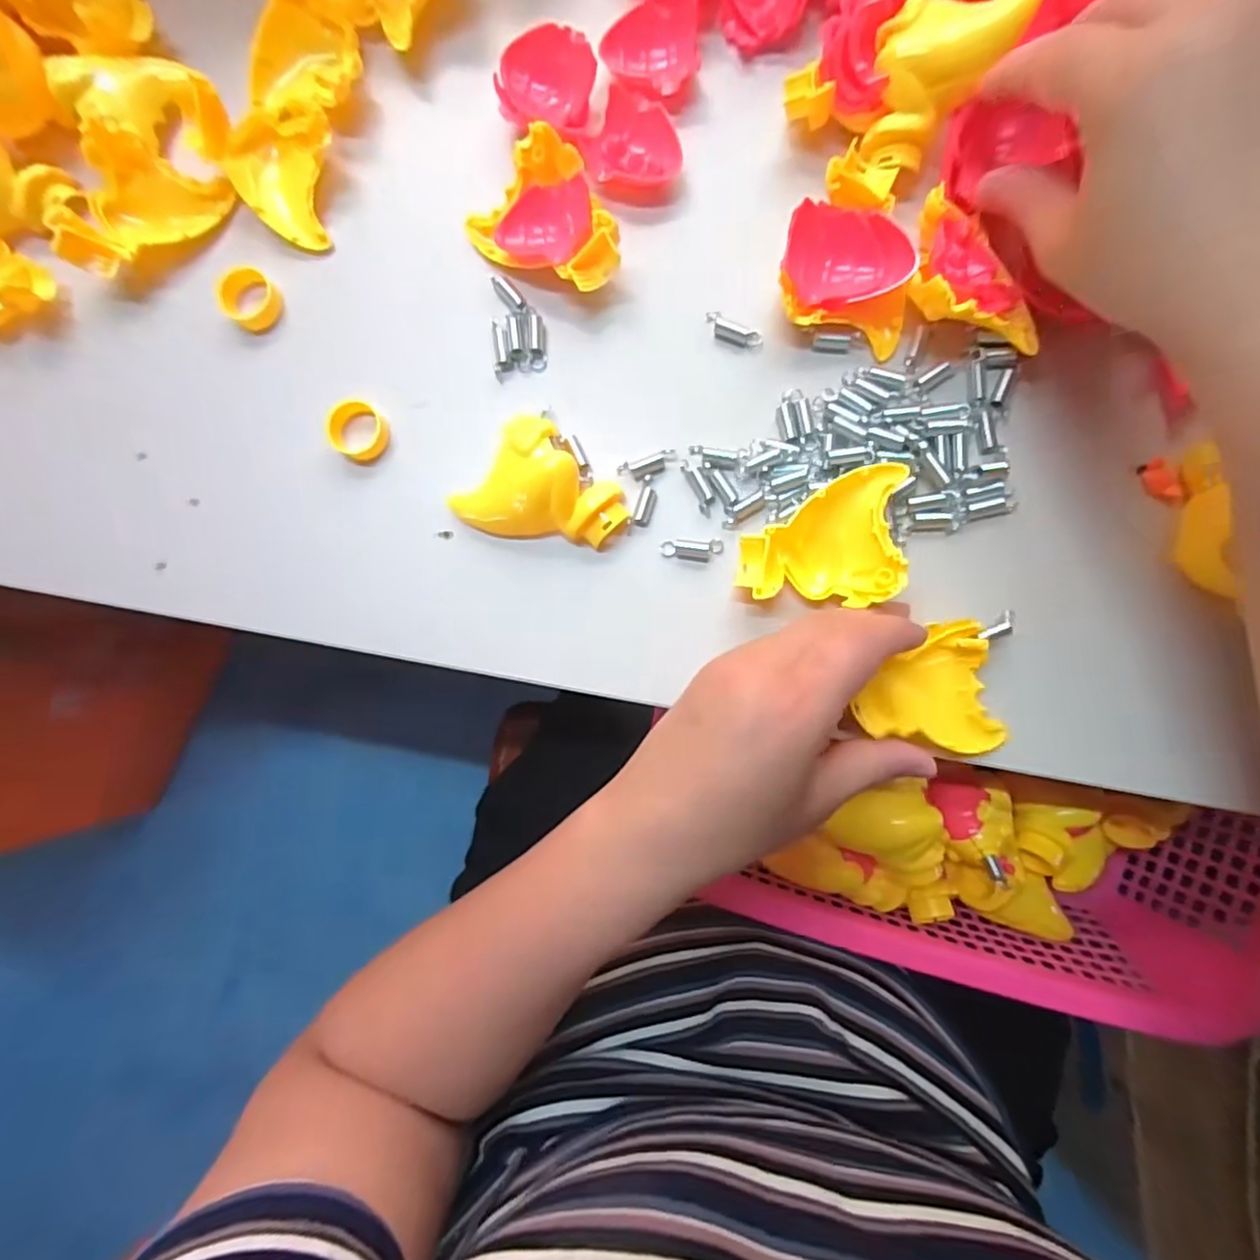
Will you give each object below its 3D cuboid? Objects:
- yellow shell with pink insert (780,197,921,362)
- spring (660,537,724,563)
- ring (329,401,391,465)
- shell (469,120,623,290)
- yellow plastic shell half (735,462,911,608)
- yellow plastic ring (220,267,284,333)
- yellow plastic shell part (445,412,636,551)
[{"bbox_3d":[0.094,-0.154,0.268,0.058,0.025,0.047,15,89,4],"label":"yellow shell with pink insert"},{"bbox_3d":[0.028,-0.037,0.283,0.028,0.007,0.010,-3,88,4],"label":"spring"},{"bbox_3d":[-0.127,-0.093,0.291,0.025,0.014,0.025,0,88,4],"label":"ring"},{"bbox_3d":[-0.035,-0.180,0.278,0.054,0.029,0.066,-40,86,1],"label":"shell"},{"bbox_3d":[0.081,-0.042,0.265,0.062,0.031,0.057,5,88,4],"label":"yellow plastic shell half"},{"bbox_3d":[-0.181,-0.158,0.295,0.025,0.011,0.025,0,88,4],"label":"yellow plastic ring"},{"bbox_3d":[-0.040,-0.057,0.280,0.065,0.025,0.056,41,91,4],"label":"yellow plastic shell part"}]

